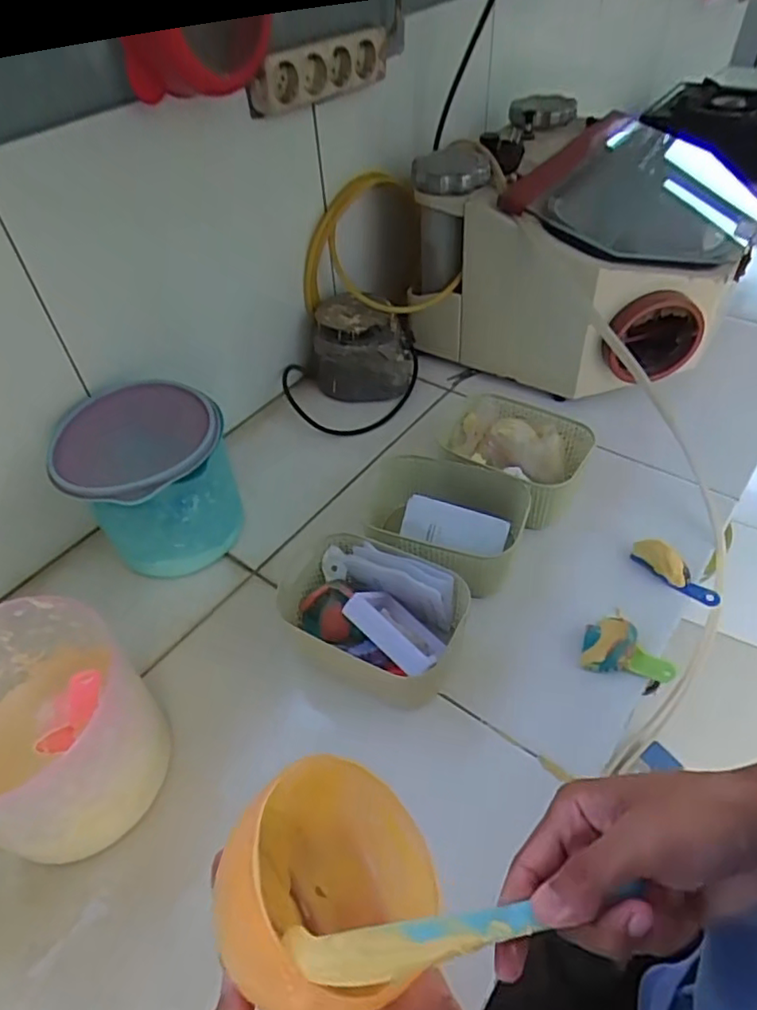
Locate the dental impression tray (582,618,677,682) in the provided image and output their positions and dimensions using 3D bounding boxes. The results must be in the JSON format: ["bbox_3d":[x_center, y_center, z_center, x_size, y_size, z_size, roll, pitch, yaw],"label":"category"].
[{"bbox_3d":[0.236,0.133,0.573,0.081,0.031,0.048,6,47,11],"label":"dental impression tray"}]

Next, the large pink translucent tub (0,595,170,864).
[{"bbox_3d":[-0.268,0.187,0.490,0.156,0.151,0.160,-2,47,2],"label":"large pink translucent tub"}]

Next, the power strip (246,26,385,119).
[{"bbox_3d":[-0.065,-0.518,0.724,0.041,0.058,0.222,27,54,28],"label":"power strip"}]

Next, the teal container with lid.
[{"bbox_3d":[-0.234,-0.013,0.661,0.162,0.177,0.159,-19,47,-13],"label":"teal container with lid"}]

